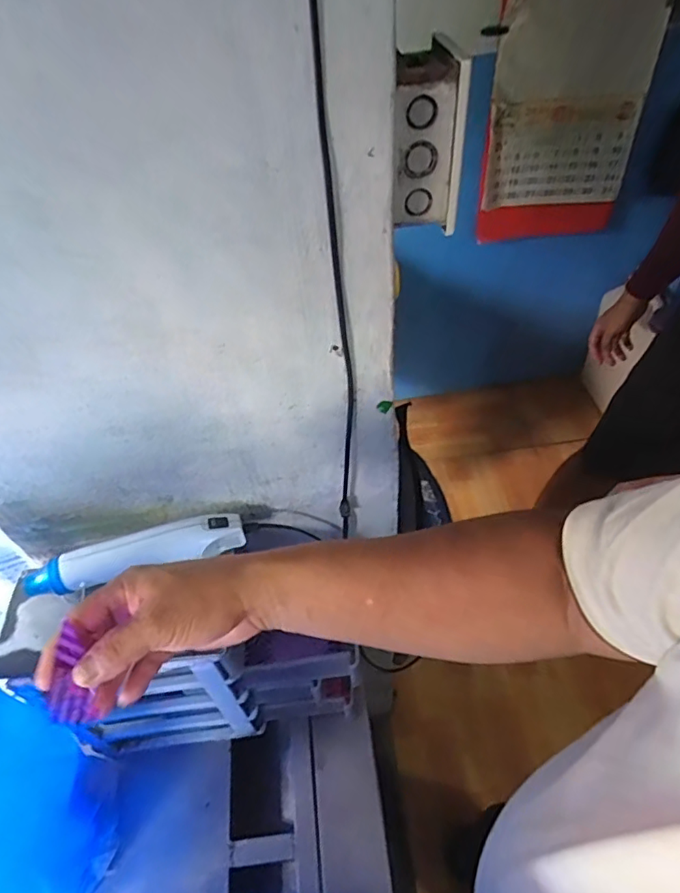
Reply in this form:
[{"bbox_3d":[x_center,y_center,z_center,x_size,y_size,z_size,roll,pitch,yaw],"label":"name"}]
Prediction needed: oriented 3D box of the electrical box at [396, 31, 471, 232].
[{"bbox_3d":[0.067,-0.229,0.411,0.048,0.113,0.050,2,49,7],"label":"electrical box"}]

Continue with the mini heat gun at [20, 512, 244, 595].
[{"bbox_3d":[-0.208,0.112,0.582,0.209,0.049,0.045,-17,49,-9],"label":"mini heat gun"}]

